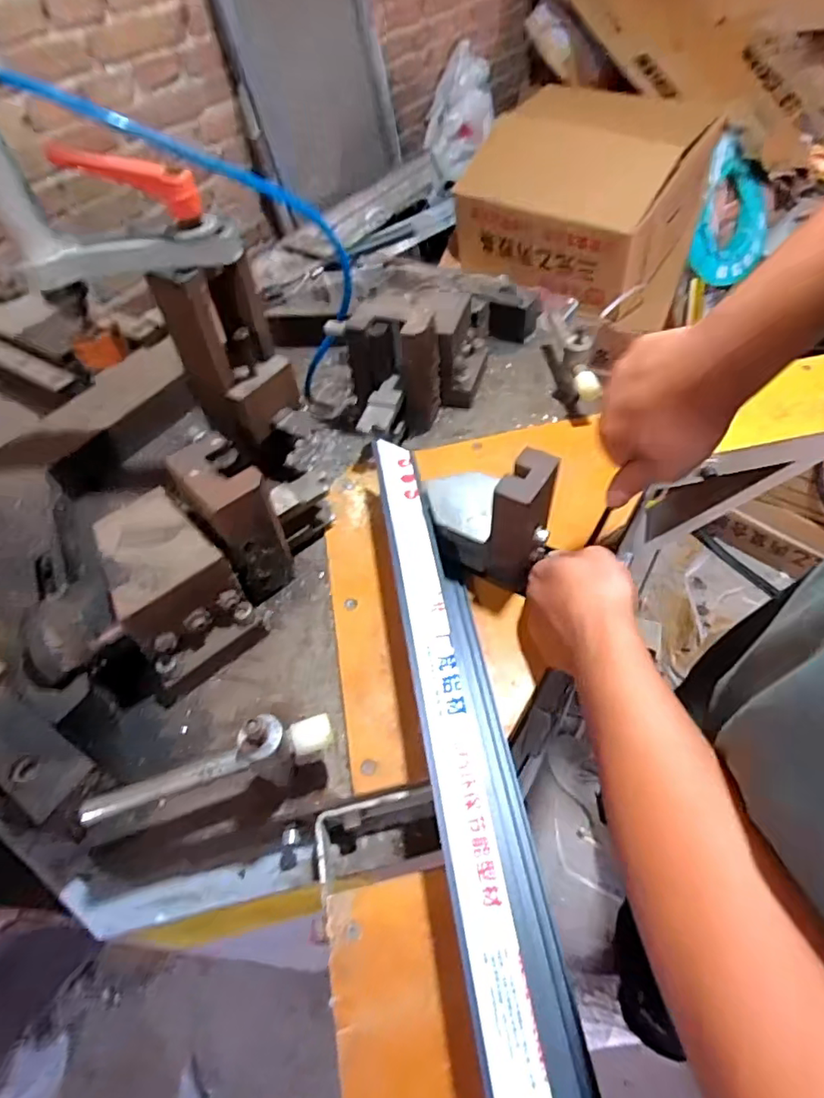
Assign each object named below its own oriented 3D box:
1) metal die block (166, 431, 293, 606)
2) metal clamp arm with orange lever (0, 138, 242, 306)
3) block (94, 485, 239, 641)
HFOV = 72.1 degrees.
[{"bbox_3d":[-0.151,-0.023,0.485,0.056,0.125,0.085,-36,58,-22],"label":"metal die block"},{"bbox_3d":[-0.230,-0.266,0.417,0.171,0.141,0.031,-8,52,-2],"label":"metal clamp arm with orange lever"},{"bbox_3d":[-0.203,0.009,0.449,0.082,0.042,0.108,-35,58,-21],"label":"block"}]

